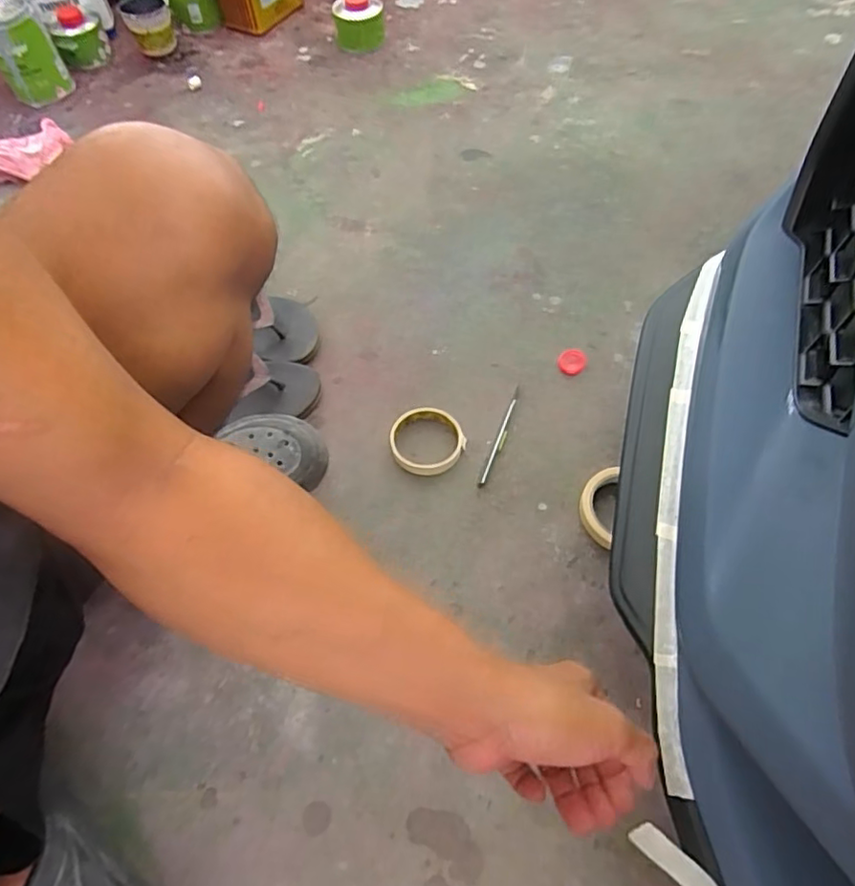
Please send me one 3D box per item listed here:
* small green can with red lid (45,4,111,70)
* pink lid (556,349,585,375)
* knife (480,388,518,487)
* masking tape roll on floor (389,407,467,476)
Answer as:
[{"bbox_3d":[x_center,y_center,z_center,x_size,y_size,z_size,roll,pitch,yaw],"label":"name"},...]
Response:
[{"bbox_3d":[-0.683,-0.795,1.142,0.093,0.076,0.090,-13,60,-6],"label":"small green can with red lid"},{"bbox_3d":[0.186,-0.105,0.750,0.033,0.008,0.034,-1,60,2],"label":"pink lid"},{"bbox_3d":[0.090,-0.008,0.701,0.011,0.004,0.143,19,62,13],"label":"knife"},{"bbox_3d":[-0.001,-0.003,0.684,0.084,0.014,0.085,-1,60,2],"label":"masking tape roll on floor"}]

